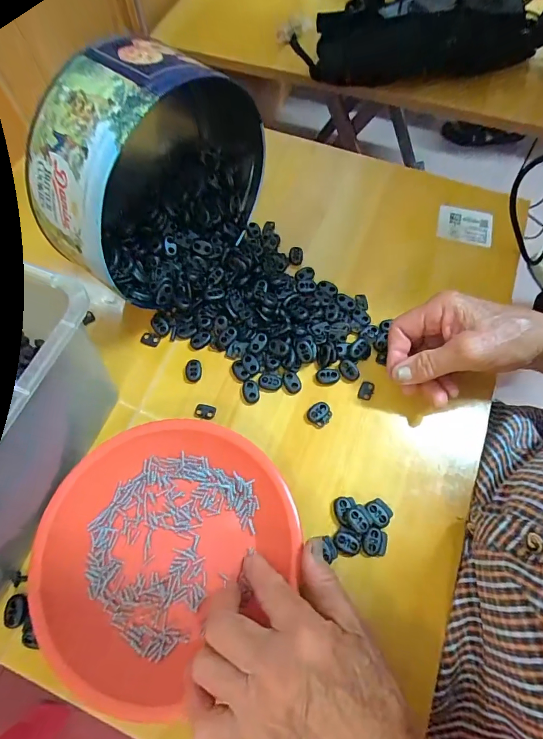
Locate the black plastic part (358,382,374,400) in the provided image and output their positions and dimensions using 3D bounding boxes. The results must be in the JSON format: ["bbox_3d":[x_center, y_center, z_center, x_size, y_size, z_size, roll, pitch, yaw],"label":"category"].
[{"bbox_3d":[0.088,0.019,0.364,0.012,0.004,0.019,22,68,9],"label":"black plastic part"}]

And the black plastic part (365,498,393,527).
[{"bbox_3d":[0.088,0.116,0.321,0.017,0.005,0.021,-37,71,-14],"label":"black plastic part"}]

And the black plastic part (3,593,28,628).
[{"bbox_3d":[-0.191,0.180,0.295,0.014,0.005,0.021,-11,67,-5],"label":"black plastic part"}]

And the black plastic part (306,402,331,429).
[{"bbox_3d":[0.043,0.040,0.355,0.020,0.006,0.020,38,72,15],"label":"black plastic part"}]

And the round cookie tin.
[{"bbox_3d":[-0.092,-0.160,0.329,0.088,0.169,0.186,35,71,14],"label":"round cookie tin"}]

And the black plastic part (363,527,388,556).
[{"bbox_3d":[0.082,0.137,0.313,0.019,0.007,0.020,18,68,7],"label":"black plastic part"}]

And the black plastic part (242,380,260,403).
[{"bbox_3d":[-0.019,0.020,0.365,0.014,0.005,0.021,-11,67,-5],"label":"black plastic part"}]

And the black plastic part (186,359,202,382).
[{"bbox_3d":[-0.074,0.000,0.373,0.014,0.004,0.021,-5,67,-2],"label":"black plastic part"}]

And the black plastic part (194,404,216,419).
[{"bbox_3d":[-0.061,0.038,0.357,0.019,0.004,0.013,9,67,4],"label":"black plastic part"}]

